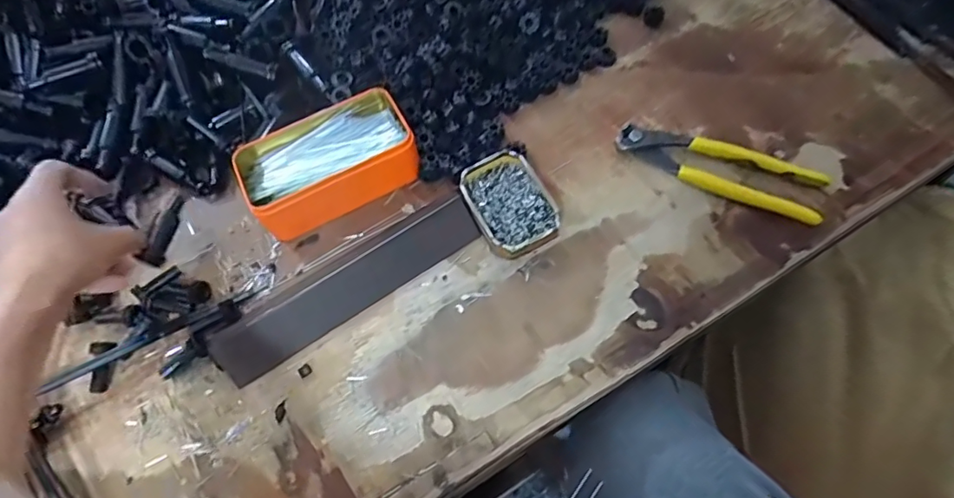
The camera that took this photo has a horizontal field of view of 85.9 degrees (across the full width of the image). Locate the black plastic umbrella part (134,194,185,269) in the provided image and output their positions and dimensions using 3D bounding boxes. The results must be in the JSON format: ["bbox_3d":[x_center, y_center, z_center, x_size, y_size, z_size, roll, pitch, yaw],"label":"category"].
[{"bbox_3d":[-0.255,-0.016,0.417,0.011,0.015,0.058,13,79,11],"label":"black plastic umbrella part"}]

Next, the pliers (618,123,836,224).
[{"bbox_3d":[0.199,-0.070,0.426,0.164,0.021,0.045,24,66,16],"label":"pliers"}]

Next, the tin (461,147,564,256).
[{"bbox_3d":[0.027,-0.036,0.423,0.061,0.023,0.090,-24,63,-9],"label":"tin"}]

